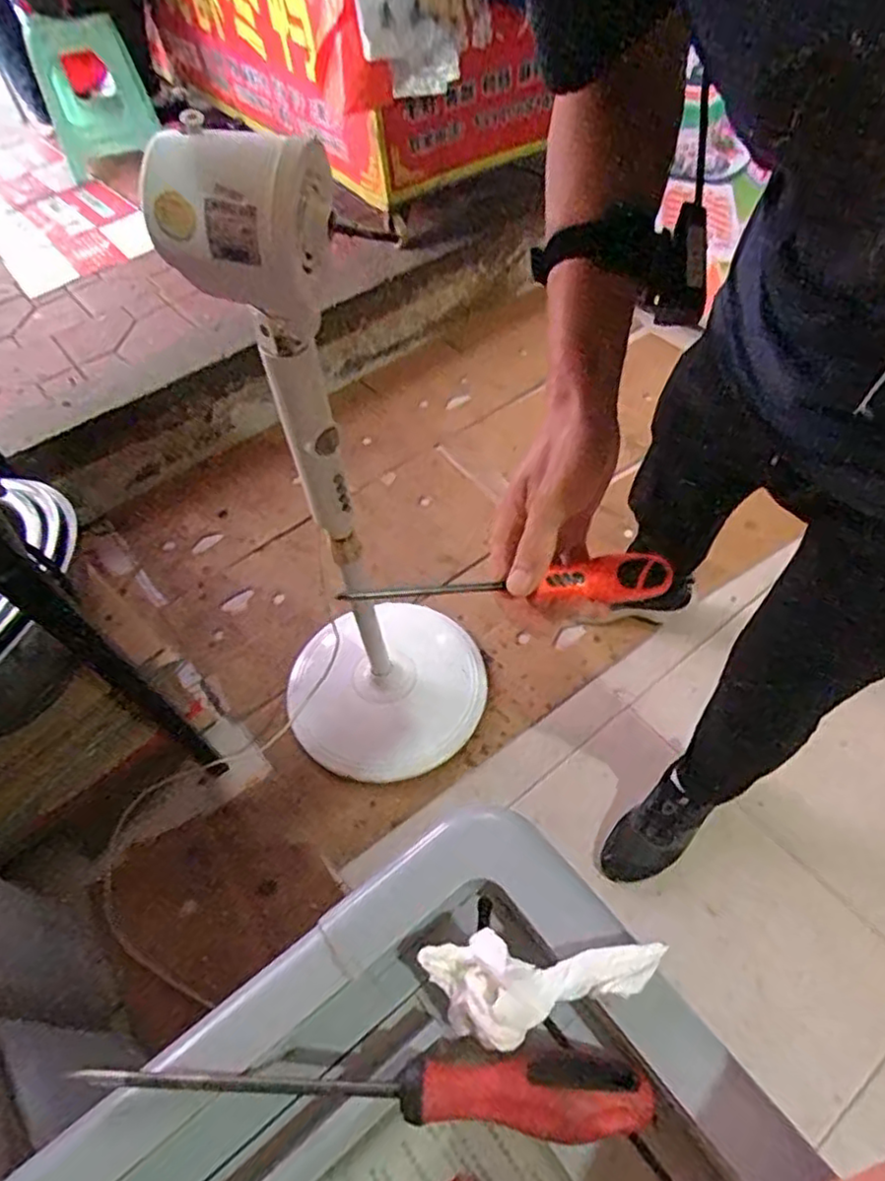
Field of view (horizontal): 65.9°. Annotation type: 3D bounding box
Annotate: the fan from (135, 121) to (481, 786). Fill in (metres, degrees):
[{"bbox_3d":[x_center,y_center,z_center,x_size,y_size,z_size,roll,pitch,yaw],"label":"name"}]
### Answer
[{"bbox_3d":[-0.134,-0.051,0.913,0.322,0.973,0.306,-10,53,-2],"label":"fan"}]

